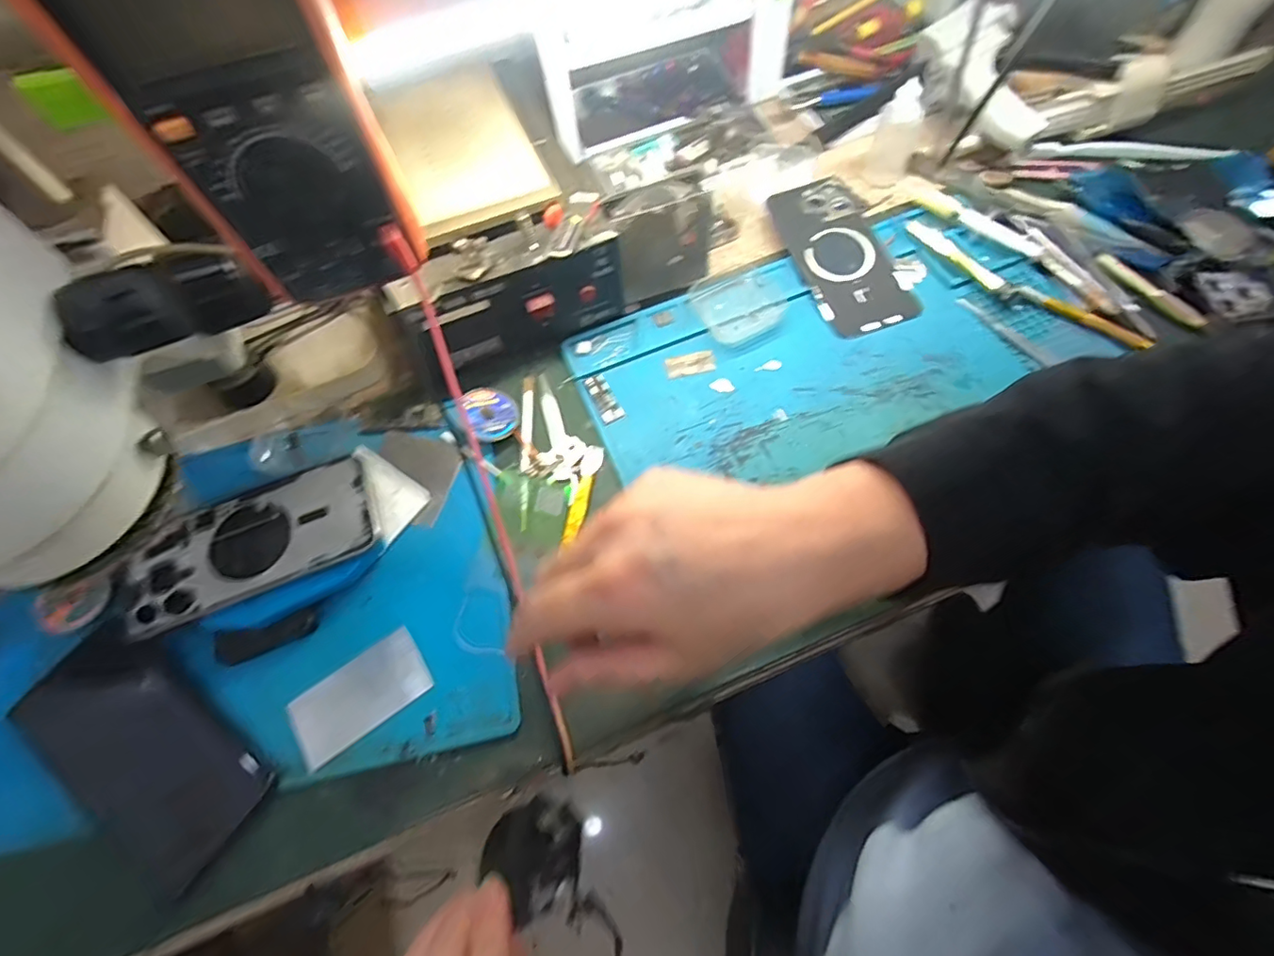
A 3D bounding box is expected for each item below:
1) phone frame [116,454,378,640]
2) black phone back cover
[{"bbox_3d":[-0.252,0.041,0.366,0.155,0.005,0.072,-23,66,-9],"label":"phone frame"},{"bbox_3d":[0.170,-0.188,0.466,0.072,0.016,0.157,-18,65,-5],"label":"black phone back cover"}]

